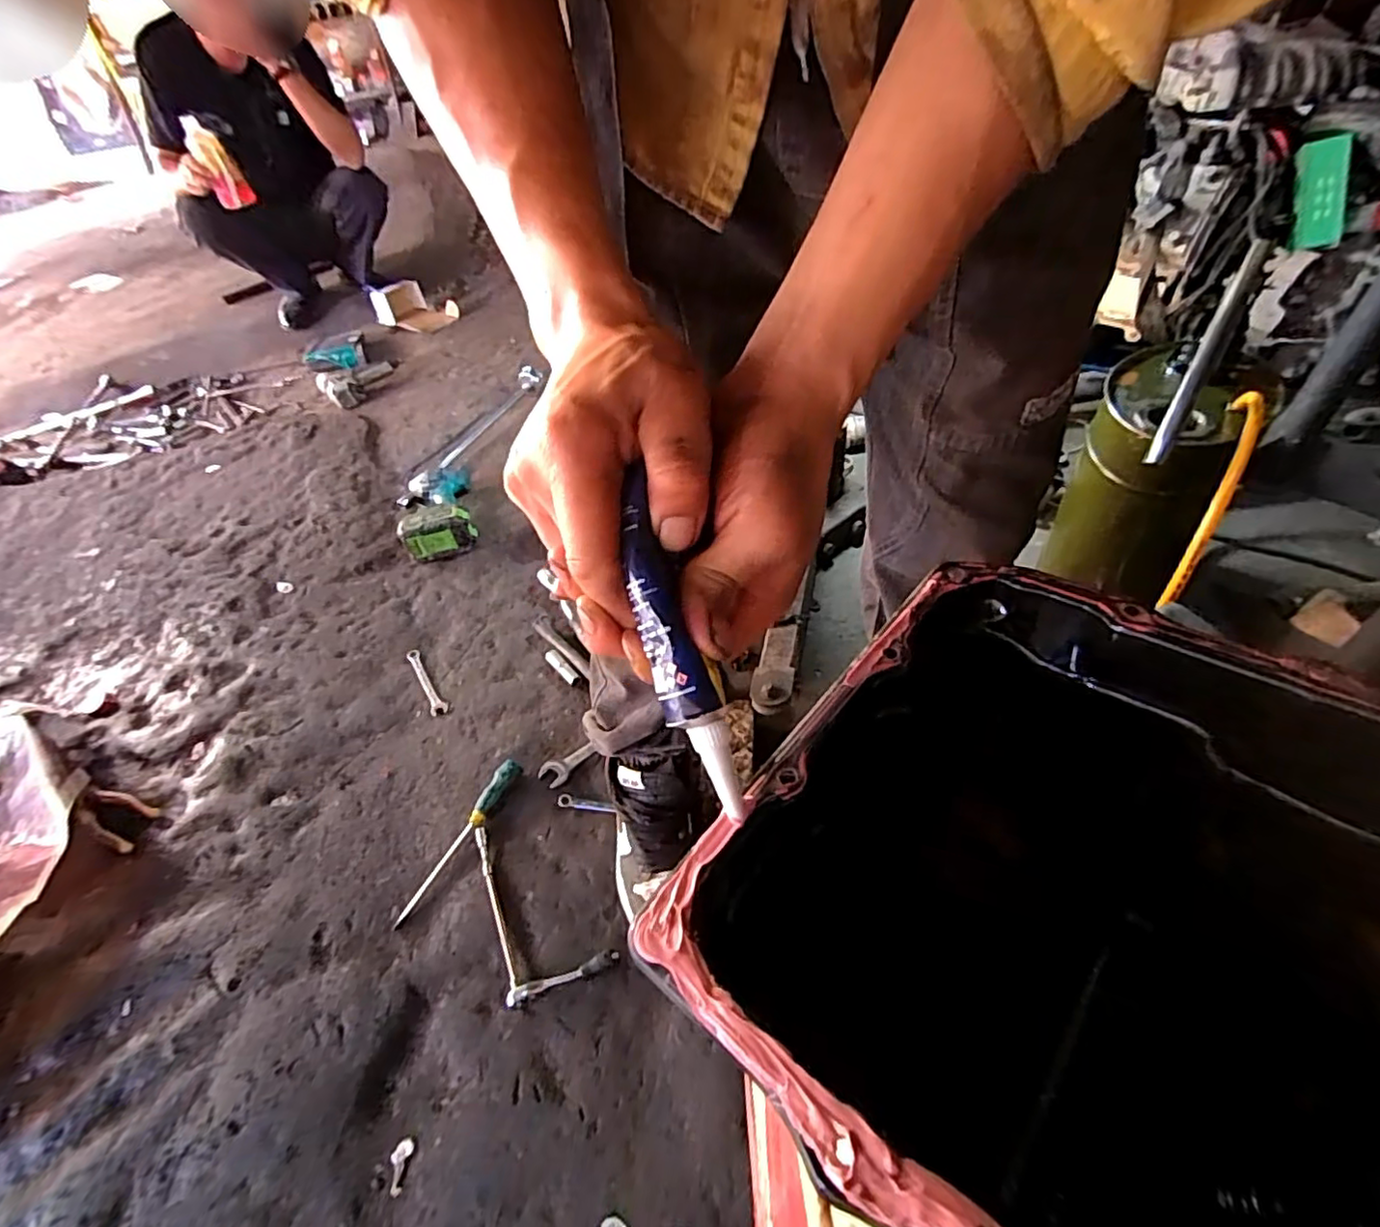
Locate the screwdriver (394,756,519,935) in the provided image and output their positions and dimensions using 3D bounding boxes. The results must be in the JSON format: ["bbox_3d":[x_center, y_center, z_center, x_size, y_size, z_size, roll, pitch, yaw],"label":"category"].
[{"bbox_3d":[-0.306,0.294,0.829,0.027,0.033,0.234,19,51,23],"label":"screwdriver"}]

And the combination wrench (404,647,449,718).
[{"bbox_3d":[-0.445,0.112,1.054,0.027,0.005,0.170,-28,49,-19],"label":"combination wrench"}]

